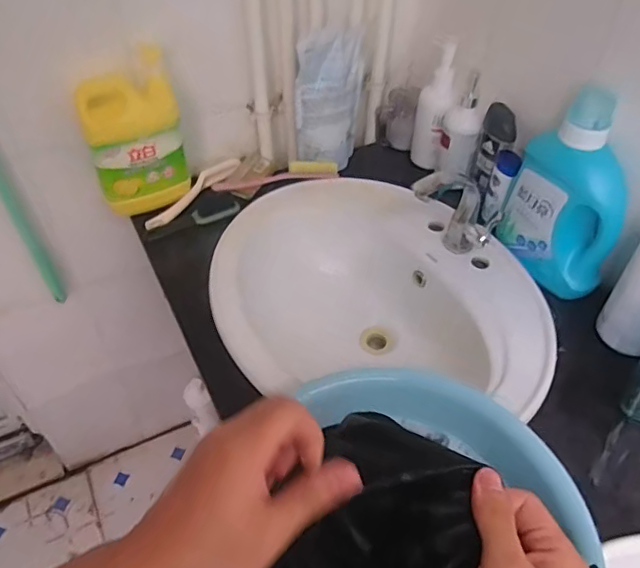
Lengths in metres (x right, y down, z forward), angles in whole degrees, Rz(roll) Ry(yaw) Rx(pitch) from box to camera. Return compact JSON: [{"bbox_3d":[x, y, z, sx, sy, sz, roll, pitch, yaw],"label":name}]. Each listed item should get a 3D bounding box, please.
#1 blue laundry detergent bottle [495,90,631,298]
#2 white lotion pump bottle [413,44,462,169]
[{"bbox_3d":[0.342,-0.125,0.762,0.081,0.247,0.162,-20,50,-19],"label":"blue laundry detergent bottle"},{"bbox_3d":[0.196,-0.301,0.964,0.057,0.216,0.067,9,47,8],"label":"white lotion pump bottle"}]

